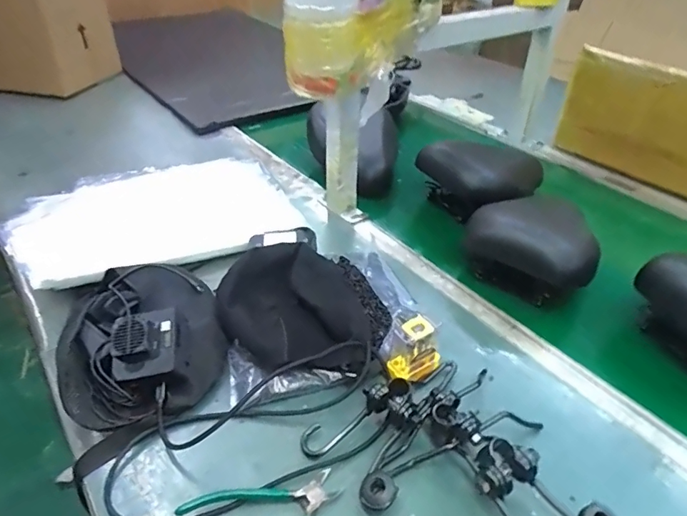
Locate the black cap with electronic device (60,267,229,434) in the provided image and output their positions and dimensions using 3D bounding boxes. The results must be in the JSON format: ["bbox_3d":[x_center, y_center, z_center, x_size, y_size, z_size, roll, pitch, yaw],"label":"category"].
[{"bbox_3d":[-0.251,0.091,0.593,0.186,0.074,0.230,-18,43,-22],"label":"black cap with electronic device"}]

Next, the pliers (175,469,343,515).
[{"bbox_3d":[-0.064,0.251,0.449,0.136,0.011,0.133,-26,46,-30],"label":"pliers"}]

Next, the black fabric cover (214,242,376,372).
[{"bbox_3d":[-0.058,0.070,0.620,0.157,0.059,0.222,-29,48,-32],"label":"black fabric cover"}]

